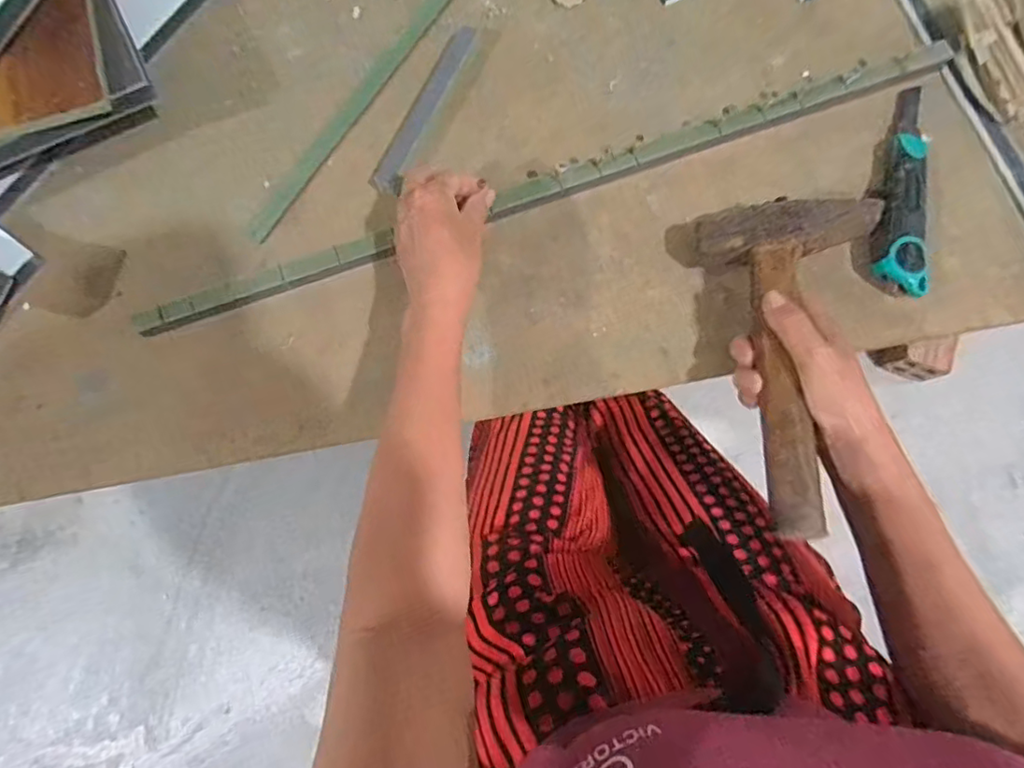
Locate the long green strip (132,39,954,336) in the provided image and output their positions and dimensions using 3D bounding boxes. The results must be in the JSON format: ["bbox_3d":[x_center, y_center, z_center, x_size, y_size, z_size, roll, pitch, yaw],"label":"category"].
[{"bbox_3d":[0.027,-0.160,0.463,0.680,0.018,0.023,-19,78,-1],"label":"long green strip"}]

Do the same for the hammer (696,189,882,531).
[{"bbox_3d":[0.199,-0.018,0.404,0.117,0.058,0.241,-1,73,1],"label":"hammer"}]

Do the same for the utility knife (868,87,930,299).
[{"bbox_3d":[0.309,-0.158,0.452,0.044,0.028,0.180,14,78,4],"label":"utility knife"}]

